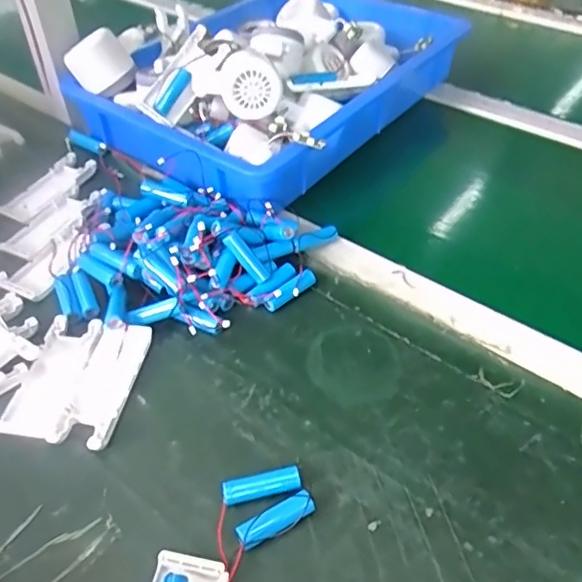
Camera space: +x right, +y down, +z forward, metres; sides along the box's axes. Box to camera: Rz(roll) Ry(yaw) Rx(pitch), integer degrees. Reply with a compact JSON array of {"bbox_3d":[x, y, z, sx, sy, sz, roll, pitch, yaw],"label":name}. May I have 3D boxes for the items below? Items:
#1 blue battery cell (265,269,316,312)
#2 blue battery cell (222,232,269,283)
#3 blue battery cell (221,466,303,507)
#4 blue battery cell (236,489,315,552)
[{"bbox_3d":[0.001,-0.001,0.477,0.012,0.013,0.053,34,55,29],"label":"blue battery cell"},{"bbox_3d":[-0.038,-0.030,0.481,0.011,0.049,0.016,-19,28,45],"label":"blue battery cell"},{"bbox_3d":[-0.019,0.126,0.359,0.050,0.014,0.015,-8,47,-7],"label":"blue battery cell"},{"bbox_3d":[-0.009,0.141,0.344,0.050,0.013,0.016,-24,50,-21],"label":"blue battery cell"}]

